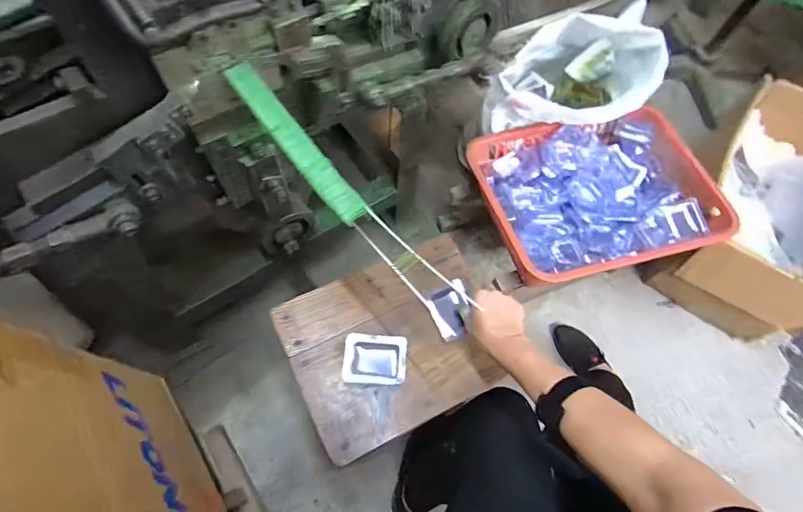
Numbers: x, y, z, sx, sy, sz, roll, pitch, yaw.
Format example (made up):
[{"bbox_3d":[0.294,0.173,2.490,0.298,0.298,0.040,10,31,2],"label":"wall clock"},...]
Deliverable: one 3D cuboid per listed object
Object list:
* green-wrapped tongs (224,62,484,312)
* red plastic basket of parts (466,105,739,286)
[{"bbox_3d":[-0.078,-0.086,0.503,0.045,0.020,0.404,-39,78,-20],"label":"green-wrapped tongs"},{"bbox_3d":[0.411,-0.134,0.931,0.483,0.143,0.360,-14,65,-10],"label":"red plastic basket of parts"}]

